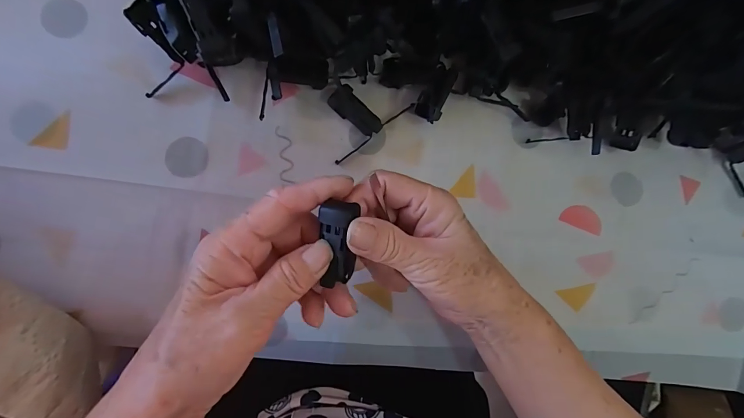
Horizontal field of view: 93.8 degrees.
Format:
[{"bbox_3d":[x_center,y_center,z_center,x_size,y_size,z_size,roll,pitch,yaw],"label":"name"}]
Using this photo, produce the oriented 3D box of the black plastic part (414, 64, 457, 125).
[{"bbox_3d":[0.054,-0.096,0.292,0.023,0.025,0.047,30,83,-5],"label":"black plastic part"}]

